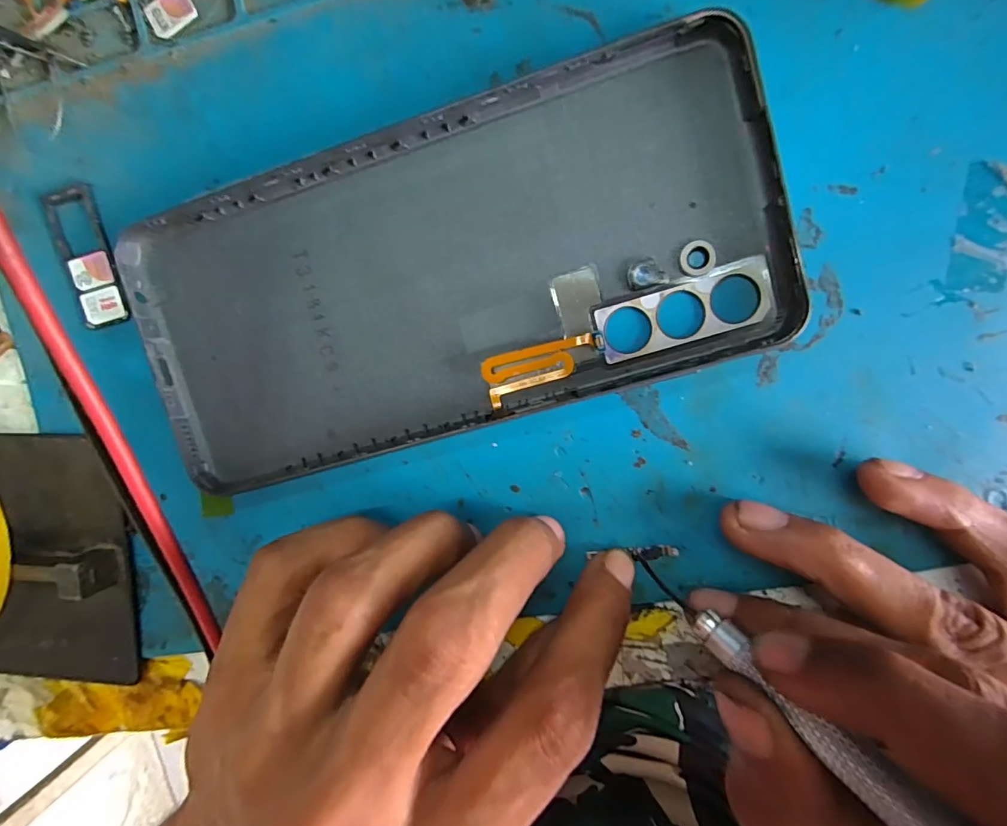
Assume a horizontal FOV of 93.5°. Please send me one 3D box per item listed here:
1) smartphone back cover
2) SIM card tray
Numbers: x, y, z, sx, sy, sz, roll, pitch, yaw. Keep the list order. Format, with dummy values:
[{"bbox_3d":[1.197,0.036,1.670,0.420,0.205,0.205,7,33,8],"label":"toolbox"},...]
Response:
[{"bbox_3d":[-0.016,-0.034,0.120,0.161,0.006,0.077,-15,95,8],"label":"smartphone back cover"},{"bbox_3d":[-0.117,-0.044,0.135,0.015,0.004,0.037,-14,96,8],"label":"SIM card tray"}]

